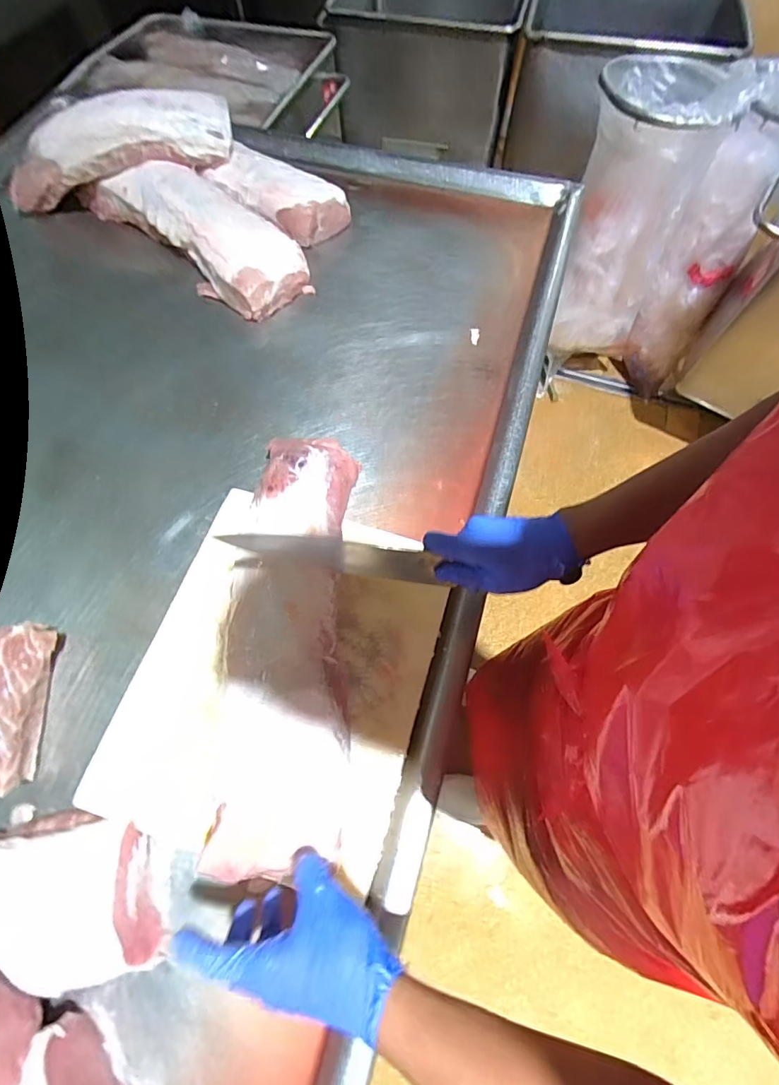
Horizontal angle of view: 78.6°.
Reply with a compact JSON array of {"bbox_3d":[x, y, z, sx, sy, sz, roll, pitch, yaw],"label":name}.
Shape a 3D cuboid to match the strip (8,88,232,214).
[{"bbox_3d":[-0.483,-0.697,0.840,0.413,0.109,0.107,-11,66,-3],"label":"strip"}]

